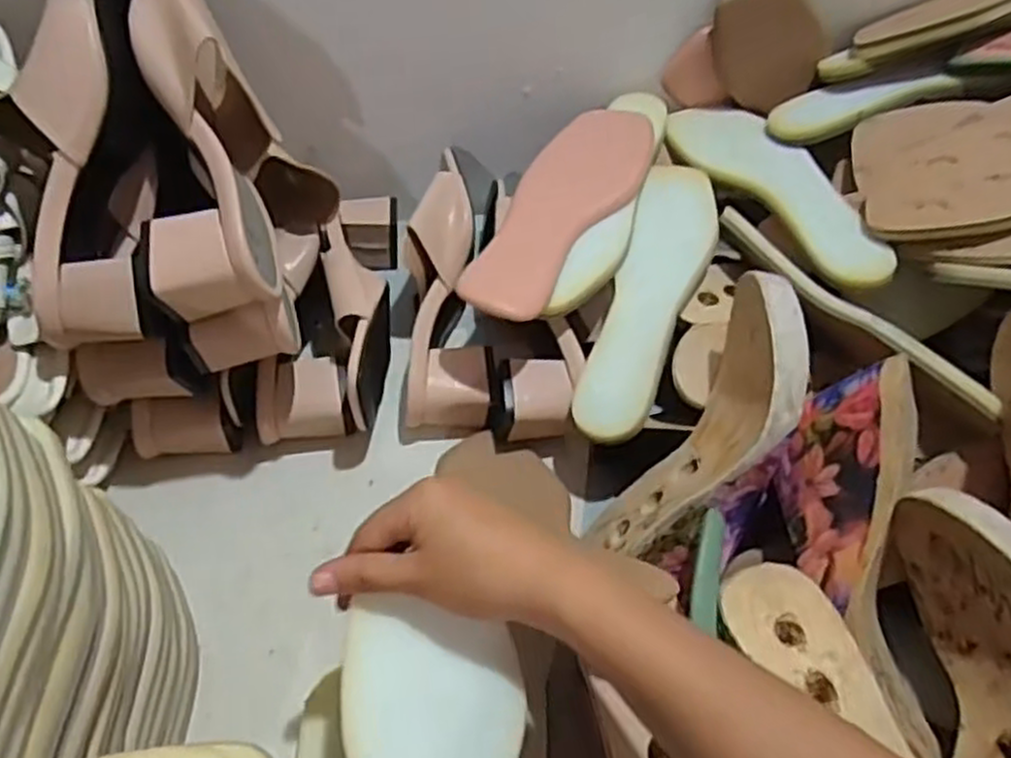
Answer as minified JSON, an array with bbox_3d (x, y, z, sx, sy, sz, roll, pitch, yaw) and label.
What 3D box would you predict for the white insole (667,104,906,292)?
[{"bbox_3d":[0.210,-0.148,0.588,0.070,0.010,0.228,-28,53,-9],"label":"white insole"}]

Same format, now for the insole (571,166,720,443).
[{"bbox_3d":[0.103,-0.060,0.547,0.058,0.023,0.220,18,67,10],"label":"insole"}]

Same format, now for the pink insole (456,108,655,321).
[{"bbox_3d":[0.043,-0.129,0.573,0.076,0.017,0.230,24,56,14],"label":"pink insole"}]

